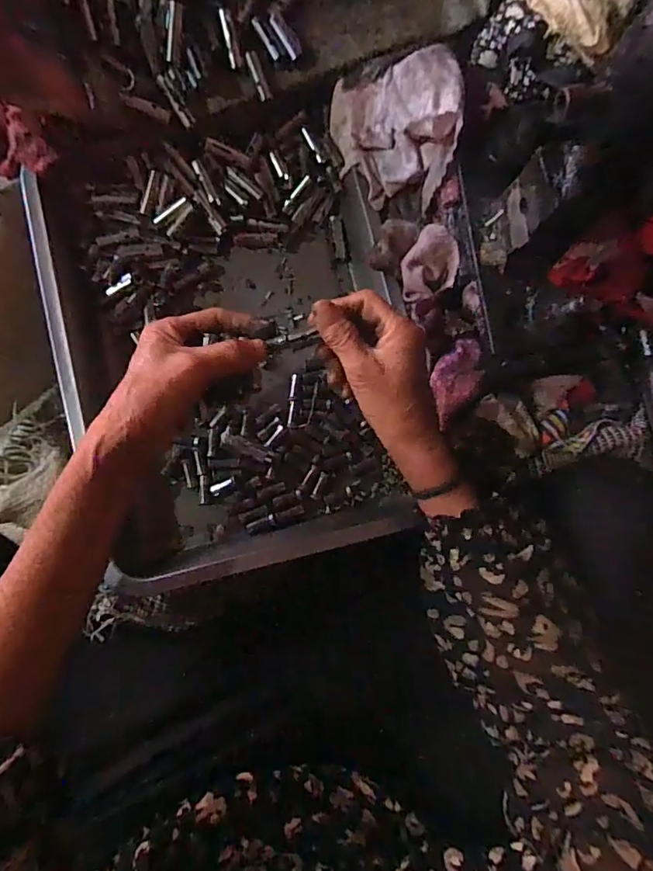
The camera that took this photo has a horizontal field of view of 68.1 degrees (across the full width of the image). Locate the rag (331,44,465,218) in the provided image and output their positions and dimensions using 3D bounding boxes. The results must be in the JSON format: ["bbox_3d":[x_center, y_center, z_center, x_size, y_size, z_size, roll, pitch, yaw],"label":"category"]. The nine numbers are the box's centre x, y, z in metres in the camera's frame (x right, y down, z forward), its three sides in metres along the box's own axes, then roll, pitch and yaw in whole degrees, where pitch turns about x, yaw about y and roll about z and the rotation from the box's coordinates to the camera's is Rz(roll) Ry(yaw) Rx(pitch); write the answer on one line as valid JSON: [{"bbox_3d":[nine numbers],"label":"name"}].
[{"bbox_3d":[0.053,-0.247,0.389,0.096,0.062,0.108,-1,87,-1],"label":"rag"}]

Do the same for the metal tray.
[{"bbox_3d":[-0.078,-0.075,0.416,0.271,0.061,0.370,-12,88,-1],"label":"metal tray"}]

